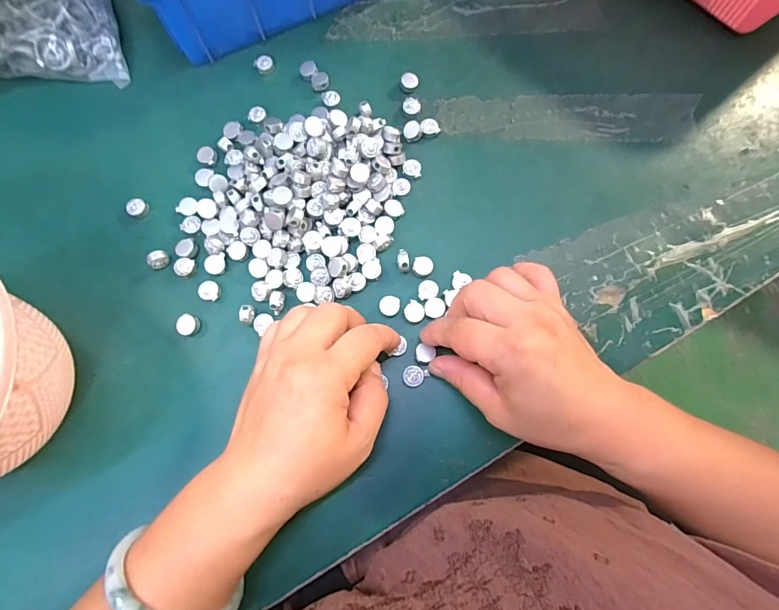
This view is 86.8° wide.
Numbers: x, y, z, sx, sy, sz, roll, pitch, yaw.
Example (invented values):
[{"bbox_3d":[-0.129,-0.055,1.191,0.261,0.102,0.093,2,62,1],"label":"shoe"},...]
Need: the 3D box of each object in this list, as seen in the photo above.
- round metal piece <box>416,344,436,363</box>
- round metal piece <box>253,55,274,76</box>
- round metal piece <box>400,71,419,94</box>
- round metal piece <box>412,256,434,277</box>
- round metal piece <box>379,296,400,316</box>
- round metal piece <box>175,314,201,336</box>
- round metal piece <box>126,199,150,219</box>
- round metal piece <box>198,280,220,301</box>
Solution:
[{"bbox_3d":[0.024,0.032,0.272,0.012,0.004,0.012,0,76,1],"label":"round metal piece"},{"bbox_3d":[-0.103,-0.197,0.338,0.015,0.010,0.011,-9,76,-1],"label":"round metal piece"},{"bbox_3d":[0.016,-0.177,0.328,0.015,0.009,0.013,0,76,1],"label":"round metal piece"},{"bbox_3d":[0.024,-0.027,0.289,0.014,0.004,0.014,0,76,1],"label":"round metal piece"},{"bbox_3d":[0.000,0.001,0.283,0.014,0.005,0.013,0,76,1],"label":"round metal piece"},{"bbox_3d":[-0.138,0.014,0.282,0.014,0.007,0.014,0,76,1],"label":"round metal piece"},{"bbox_3d":[-0.187,-0.072,0.306,0.014,0.009,0.014,0,76,1],"label":"round metal piece"},{"bbox_3d":[-0.126,-0.010,0.289,0.013,0.006,0.013,0,76,1],"label":"round metal piece"}]

